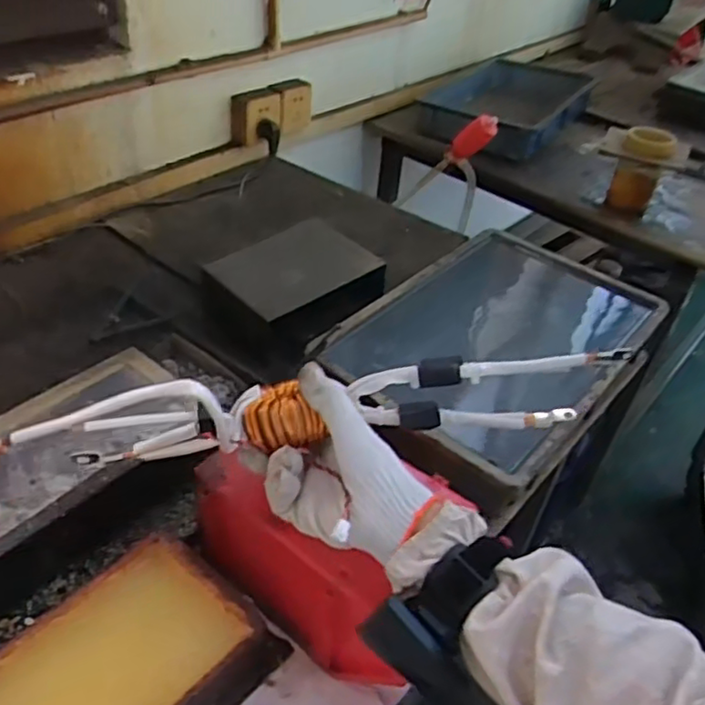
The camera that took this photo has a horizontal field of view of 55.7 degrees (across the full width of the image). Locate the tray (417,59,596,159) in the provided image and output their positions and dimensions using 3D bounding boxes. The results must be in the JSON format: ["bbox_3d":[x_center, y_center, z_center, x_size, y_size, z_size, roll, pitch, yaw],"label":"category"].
[{"bbox_3d":[0.367,-0.603,1.596,0.312,0.115,0.482,25,44,21],"label":"tray"}]

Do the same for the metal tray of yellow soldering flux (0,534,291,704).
[{"bbox_3d":[-0.179,0.246,0.500,0.145,0.071,0.224,30,46,25],"label":"metal tray of yellow soldering flux"}]

